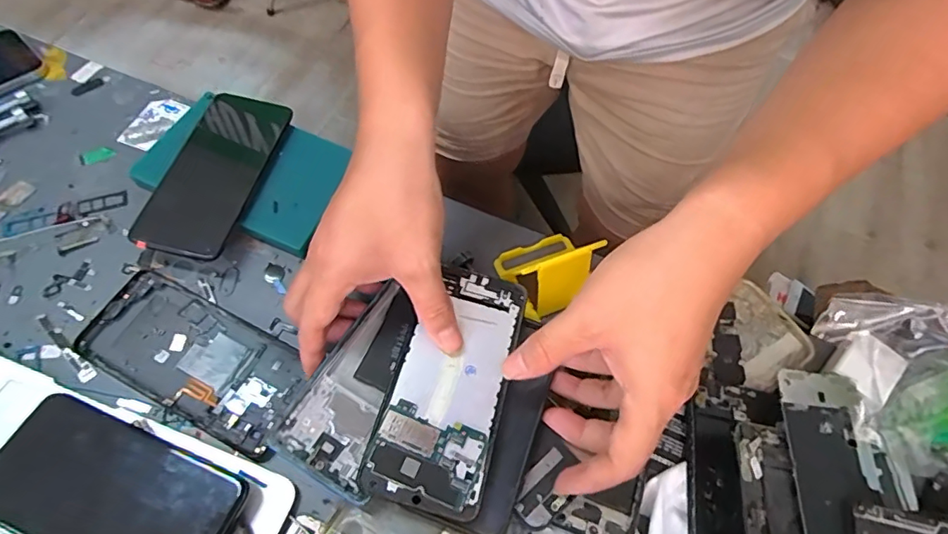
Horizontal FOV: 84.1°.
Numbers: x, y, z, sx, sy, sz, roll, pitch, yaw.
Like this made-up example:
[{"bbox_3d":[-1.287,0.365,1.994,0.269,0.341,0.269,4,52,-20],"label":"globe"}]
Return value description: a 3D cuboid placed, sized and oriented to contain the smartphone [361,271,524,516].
[{"bbox_3d":[-0.013,0.072,0.343,0.073,0.008,0.158,18,58,8],"label":"smartphone"}]

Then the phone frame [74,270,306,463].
[{"bbox_3d":[-0.201,0.065,0.379,0.159,0.012,0.073,25,63,12],"label":"phone frame"}]

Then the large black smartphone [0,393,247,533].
[{"bbox_3d":[-0.224,0.138,0.321,0.158,0.010,0.073,19,60,12],"label":"large black smartphone"}]

